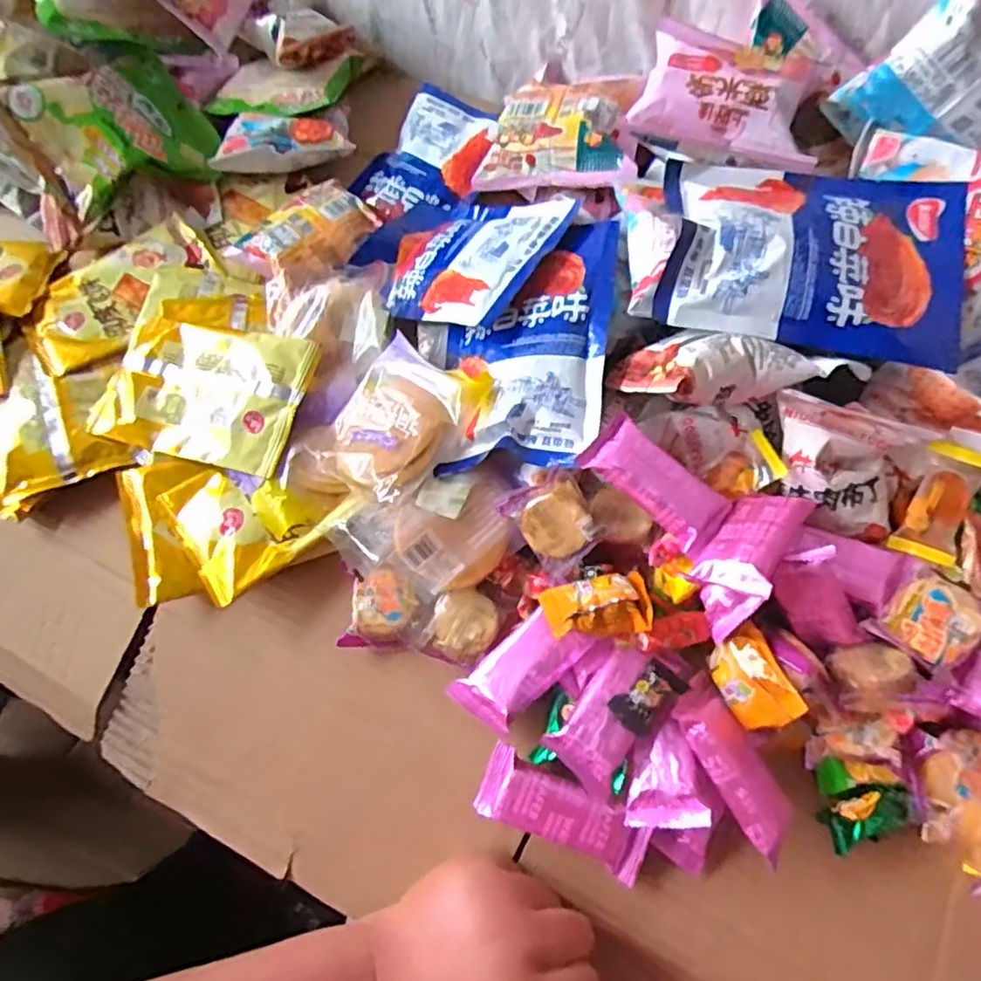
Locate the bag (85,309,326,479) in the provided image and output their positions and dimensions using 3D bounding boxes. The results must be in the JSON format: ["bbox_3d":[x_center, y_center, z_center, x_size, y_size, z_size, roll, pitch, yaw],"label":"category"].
[{"bbox_3d":[-0.210,-0.075,0.466,0.156,0.028,0.102,15,67,10],"label":"bag"}]

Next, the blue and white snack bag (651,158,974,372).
[{"bbox_3d":[0.190,-0.139,0.378,0.174,0.025,0.116,9,79,-1],"label":"blue and white snack bag"}]

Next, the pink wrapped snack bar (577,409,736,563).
[{"bbox_3d":[0.096,-0.005,0.364,0.085,0.015,0.039,39,72,1],"label":"pink wrapped snack bar"}]

